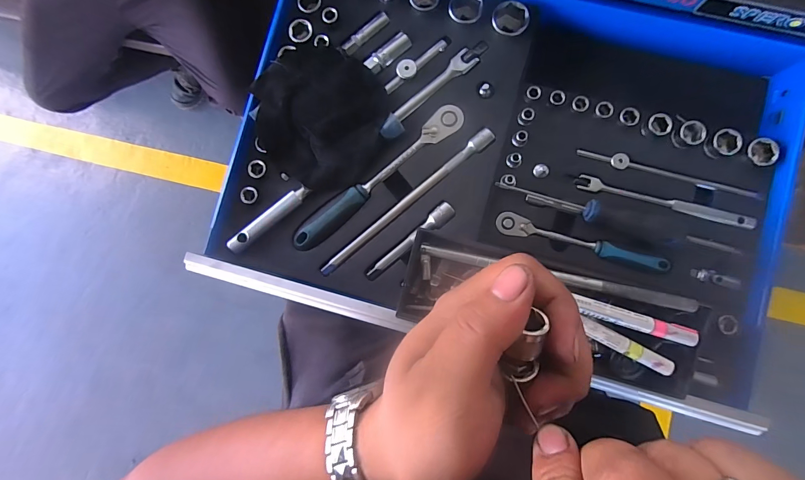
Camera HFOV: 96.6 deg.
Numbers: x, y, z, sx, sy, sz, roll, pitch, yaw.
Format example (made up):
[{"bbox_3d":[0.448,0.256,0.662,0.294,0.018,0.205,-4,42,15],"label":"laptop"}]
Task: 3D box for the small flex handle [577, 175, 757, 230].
[{"bbox_3d":[0.288,-0.042,0.394,0.183,0.012,0.016,16,86,5],"label":"small flex handle"}]

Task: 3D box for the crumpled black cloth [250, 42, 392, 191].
[{"bbox_3d":[-0.089,-0.142,0.409,0.142,0.023,0.162,-14,84,2],"label":"crumpled black cloth"}]

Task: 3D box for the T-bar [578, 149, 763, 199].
[{"bbox_3d":[0.291,-0.073,0.395,0.194,0.012,0.016,16,86,5],"label":"T-bar"}]

